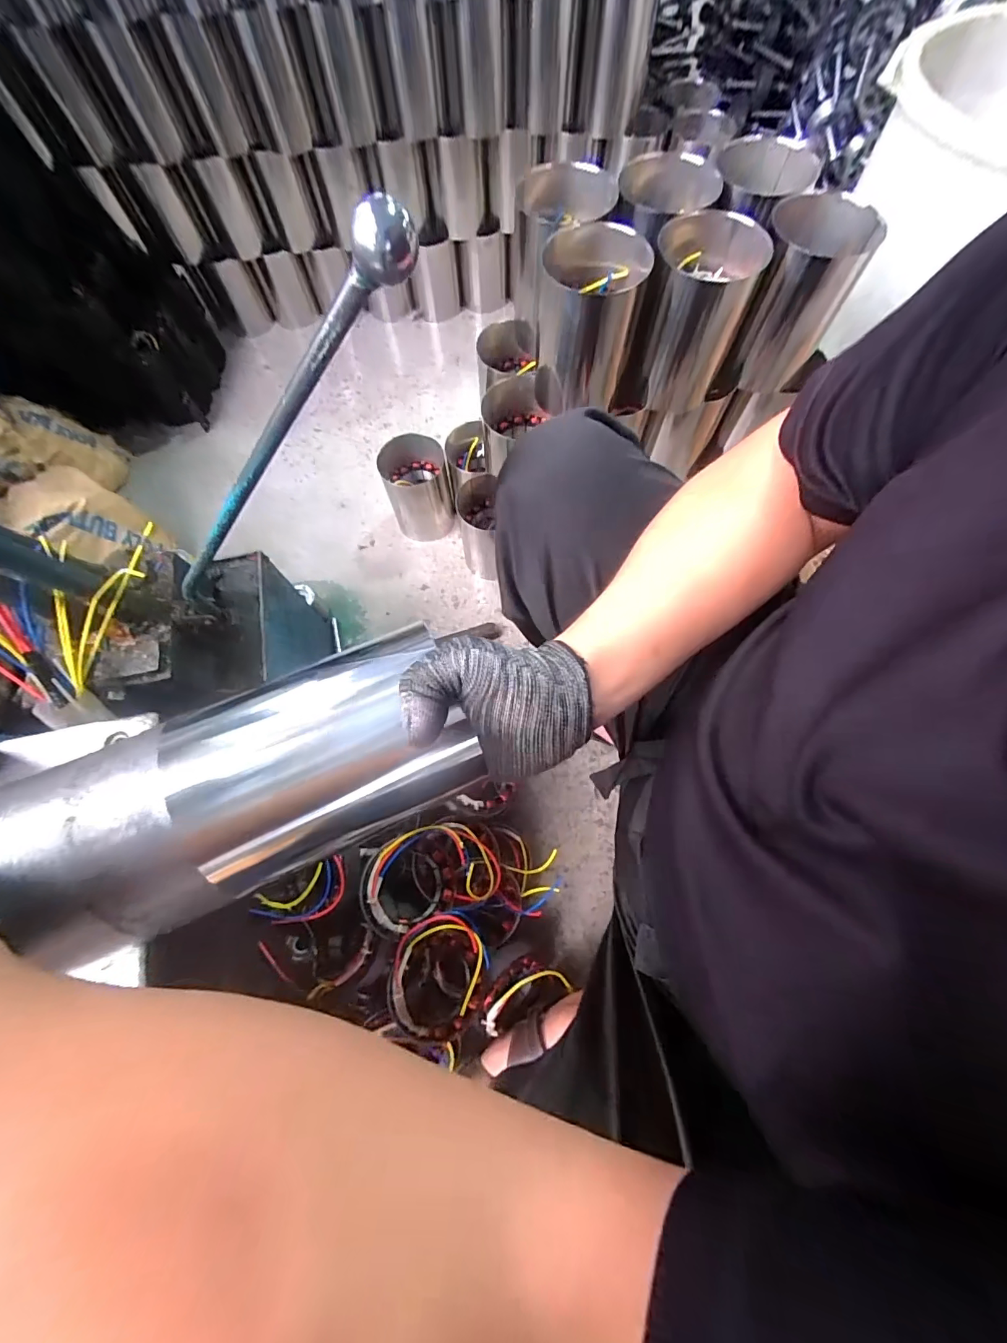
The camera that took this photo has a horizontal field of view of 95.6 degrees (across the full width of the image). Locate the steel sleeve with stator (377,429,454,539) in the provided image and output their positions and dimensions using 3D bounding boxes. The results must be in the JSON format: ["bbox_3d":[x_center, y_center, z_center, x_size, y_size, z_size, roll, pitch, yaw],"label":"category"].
[{"bbox_3d":[-0.164,-0.350,0.878,0.121,0.159,0.114,-17,71,-3],"label":"steel sleeve with stator"}]

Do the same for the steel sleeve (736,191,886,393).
[{"bbox_3d":[0.362,-0.465,0.577,0.110,0.158,0.101,13,72,7],"label":"steel sleeve"}]

